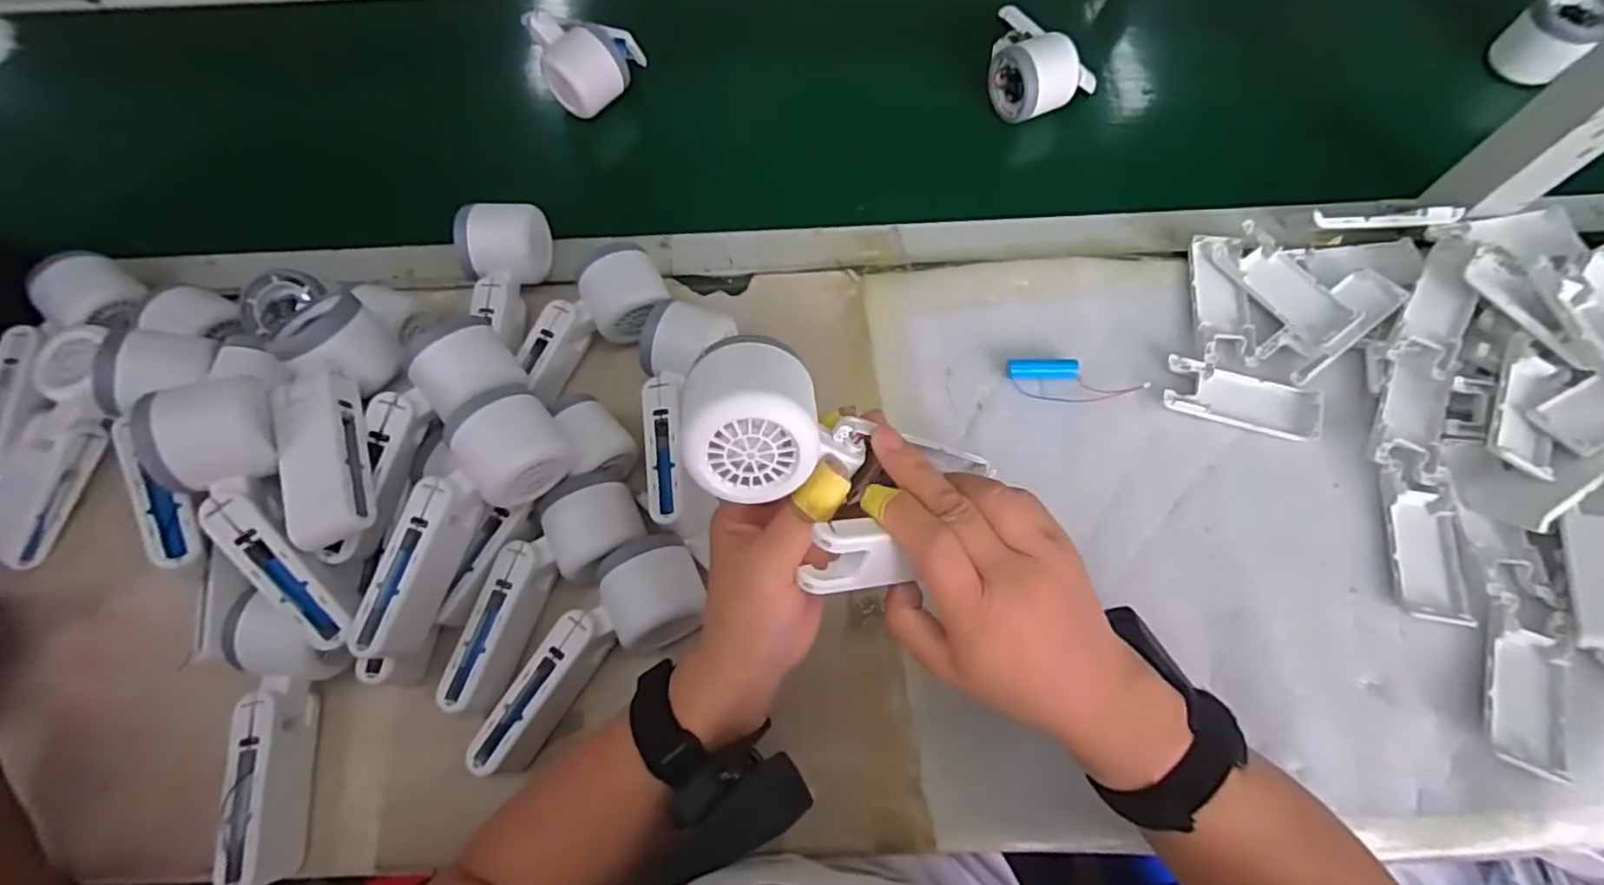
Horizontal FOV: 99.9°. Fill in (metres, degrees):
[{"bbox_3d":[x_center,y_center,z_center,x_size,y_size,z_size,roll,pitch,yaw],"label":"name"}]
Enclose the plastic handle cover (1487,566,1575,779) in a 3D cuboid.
[{"bbox_3d":[0.452,0.139,0.420,0.044,0.013,0.129,19,70,8],"label":"plastic handle cover"}]

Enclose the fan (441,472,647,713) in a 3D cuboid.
[{"bbox_3d":[-0.168,0.091,0.435,0.055,0.049,0.161,35,73,13],"label":"fan"}]

